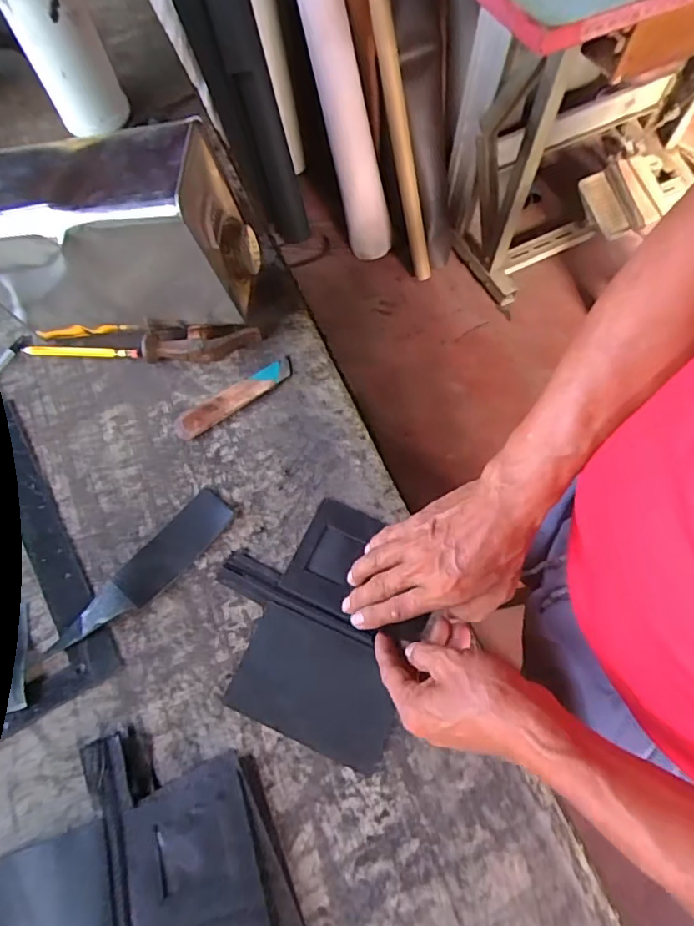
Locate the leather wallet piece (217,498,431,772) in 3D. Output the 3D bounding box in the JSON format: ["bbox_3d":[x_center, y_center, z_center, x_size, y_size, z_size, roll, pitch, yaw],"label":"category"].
[{"bbox_3d":[-0.028,0.128,0.464,0.174,0.007,0.188,19,70,11],"label":"leather wallet piece"}]

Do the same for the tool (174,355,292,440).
[{"bbox_3d":[-0.113,-0.067,0.539,0.132,0.012,0.031,-30,69,-9],"label":"tool"}]

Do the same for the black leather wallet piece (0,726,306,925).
[{"bbox_3d":[-0.156,0.299,0.386,0.209,0.024,0.182,-20,68,-5],"label":"black leather wallet piece"}]

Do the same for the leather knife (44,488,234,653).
[{"bbox_3d":[-0.178,0.097,0.476,0.041,0.014,0.181,41,75,17],"label":"leather knife"}]

